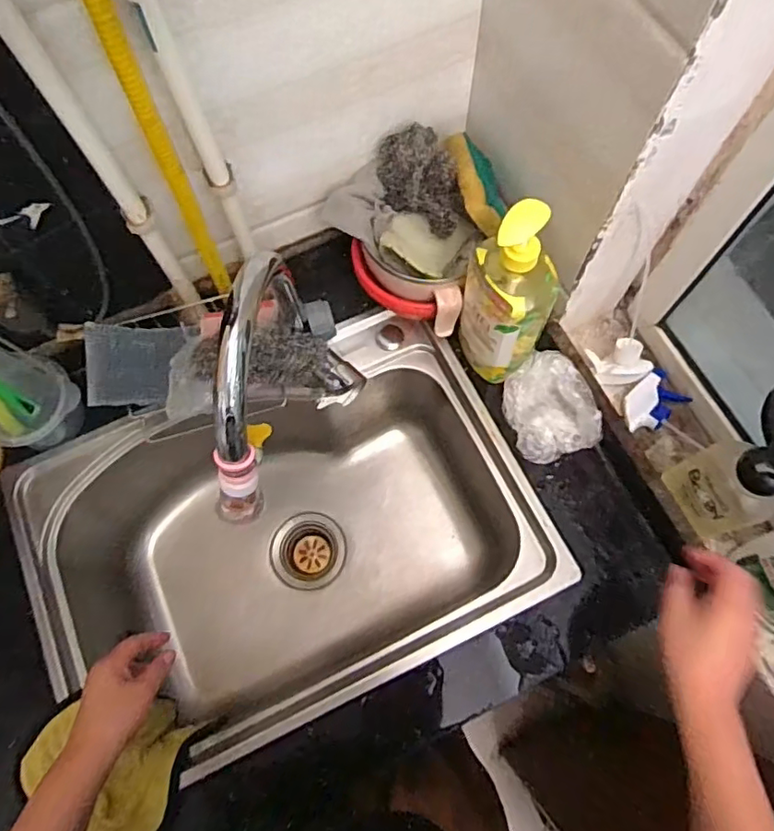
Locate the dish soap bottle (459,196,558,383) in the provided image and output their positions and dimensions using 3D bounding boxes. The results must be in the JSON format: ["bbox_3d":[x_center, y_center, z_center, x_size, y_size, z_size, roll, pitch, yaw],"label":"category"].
[{"bbox_3d":[0.129,-0.119,0.627,0.091,0.255,0.076,5,71,4],"label":"dish soap bottle"}]

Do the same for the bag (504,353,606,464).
[{"bbox_3d":[0.192,-0.013,0.695,0.089,0.057,0.121,-20,71,-5],"label":"bag"}]

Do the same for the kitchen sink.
[{"bbox_3d":[-0.119,0.165,0.788,0.570,0.231,0.408,-25,72,-7],"label":"kitchen sink"}]

